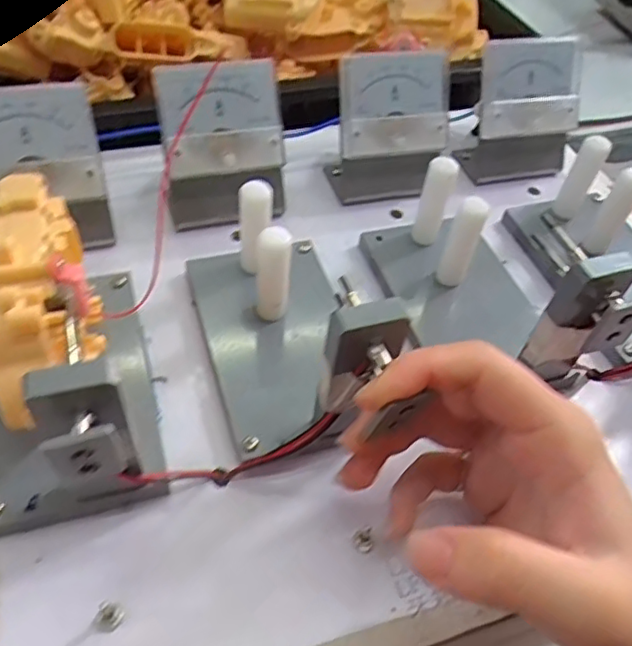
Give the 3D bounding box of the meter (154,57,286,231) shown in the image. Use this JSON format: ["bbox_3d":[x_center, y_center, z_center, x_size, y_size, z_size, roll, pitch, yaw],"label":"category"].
[{"bbox_3d":[-0.050,-0.094,0.332,0.065,0.075,0.047,-4,52,-9],"label":"meter"}]

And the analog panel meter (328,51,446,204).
[{"bbox_3d":[0.045,-0.112,0.357,0.065,0.072,0.044,-3,52,-9],"label":"analog panel meter"}]

